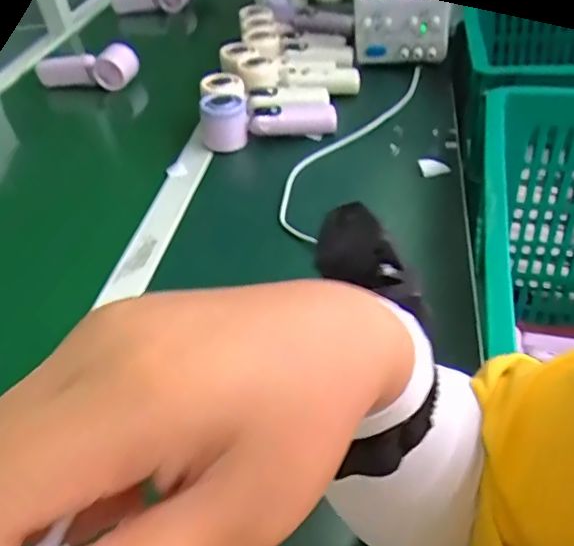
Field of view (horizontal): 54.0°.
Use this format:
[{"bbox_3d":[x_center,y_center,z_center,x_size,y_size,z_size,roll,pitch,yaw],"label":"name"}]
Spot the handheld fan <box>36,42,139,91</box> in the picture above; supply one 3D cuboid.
[{"bbox_3d":[-0.333,-0.344,0.940,0.177,0.054,0.043,7,43,16],"label":"handheld fan"}]

